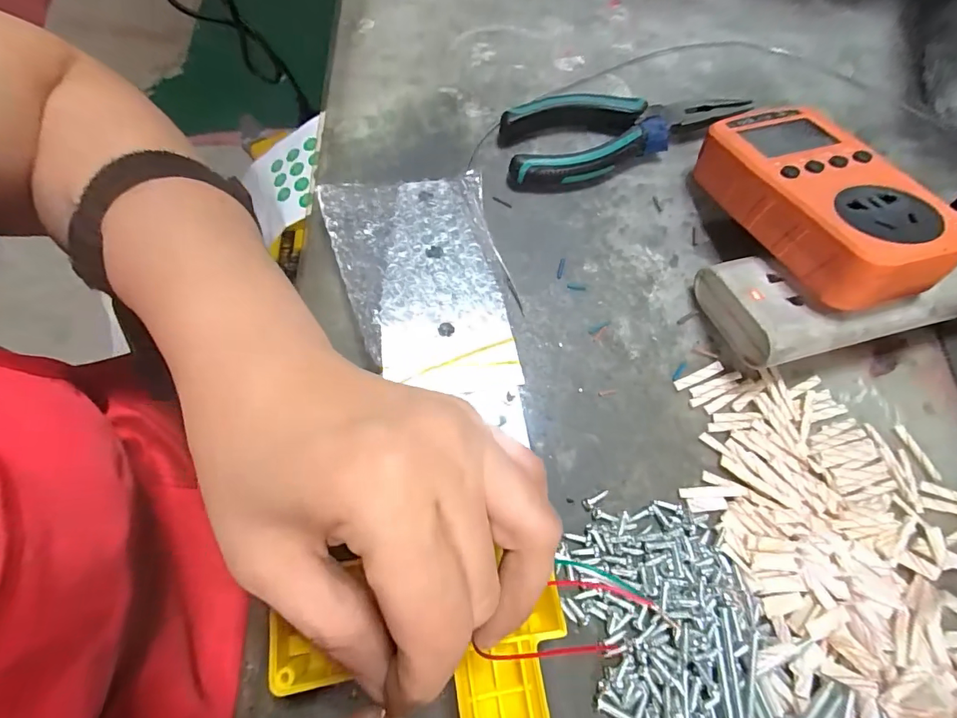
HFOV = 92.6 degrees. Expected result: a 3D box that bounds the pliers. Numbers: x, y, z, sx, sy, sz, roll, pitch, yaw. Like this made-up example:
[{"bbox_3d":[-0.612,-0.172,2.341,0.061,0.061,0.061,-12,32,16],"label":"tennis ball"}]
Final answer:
[{"bbox_3d":[0.091,-0.141,0.284,0.151,0.019,0.050,-13,74,-6],"label":"pliers"}]

